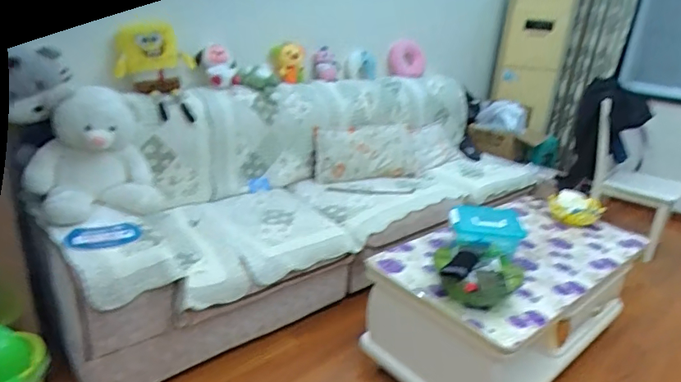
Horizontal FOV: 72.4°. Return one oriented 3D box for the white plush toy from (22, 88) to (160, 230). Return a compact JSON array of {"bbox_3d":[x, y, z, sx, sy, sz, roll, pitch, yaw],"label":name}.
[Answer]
[{"bbox_3d":[-0.841,-0.128,1.599,0.402,0.395,0.272,-14,27,-37],"label":"white plush toy"}]

